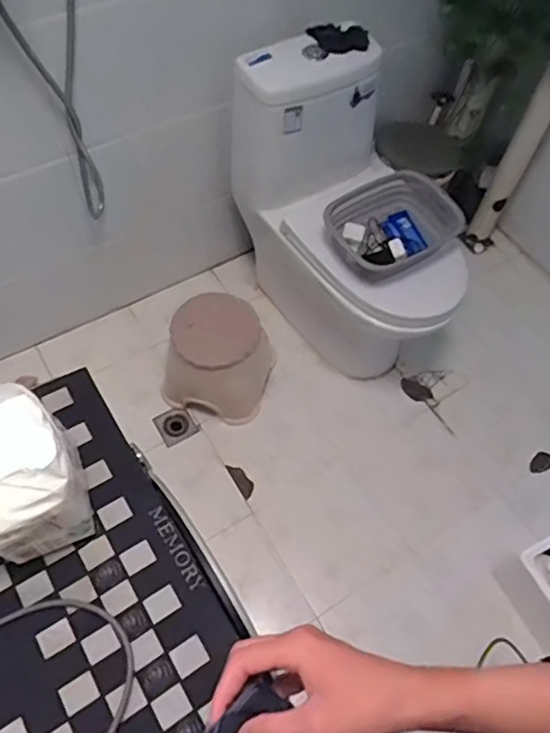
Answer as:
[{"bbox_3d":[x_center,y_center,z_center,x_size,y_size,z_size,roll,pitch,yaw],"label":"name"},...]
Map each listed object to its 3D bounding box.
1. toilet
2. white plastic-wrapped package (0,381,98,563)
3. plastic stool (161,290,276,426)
[{"bbox_3d":[0.221,-0.354,1.633,0.362,0.774,0.698,-24,64,-16],"label":"toilet"},{"bbox_3d":[-0.263,0.116,0.608,0.102,0.152,0.130,-21,63,-15],"label":"white plastic-wrapped package"},{"bbox_3d":[-0.167,-0.042,1.697,0.296,0.291,0.275,15,60,5],"label":"plastic stool"}]

